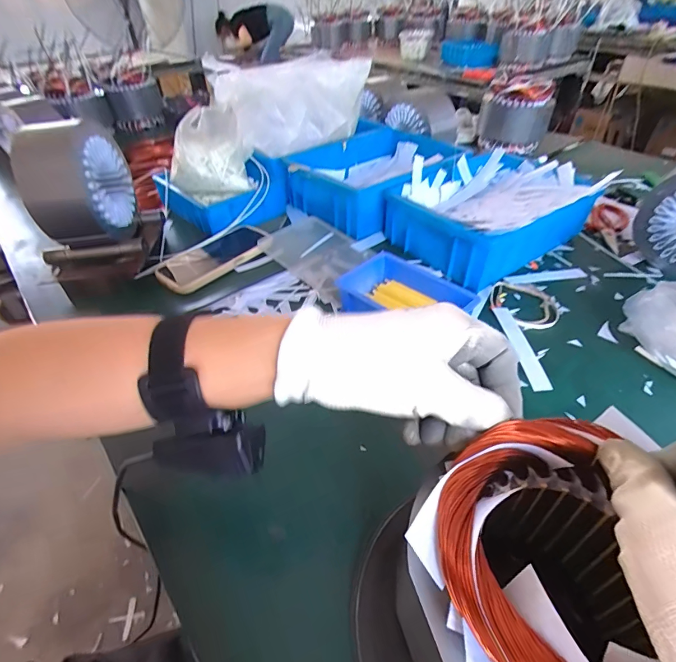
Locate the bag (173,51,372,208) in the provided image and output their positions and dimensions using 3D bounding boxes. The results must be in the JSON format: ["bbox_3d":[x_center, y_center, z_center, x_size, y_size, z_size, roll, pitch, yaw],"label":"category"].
[{"bbox_3d":[-0.117,-0.365,0.668,0.377,0.177,0.099,-30,47,-5],"label":"bag"}]

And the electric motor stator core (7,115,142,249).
[{"bbox_3d":[-0.341,-0.194,0.528,0.094,0.134,0.131,-8,43,-6],"label":"electric motor stator core"}]

